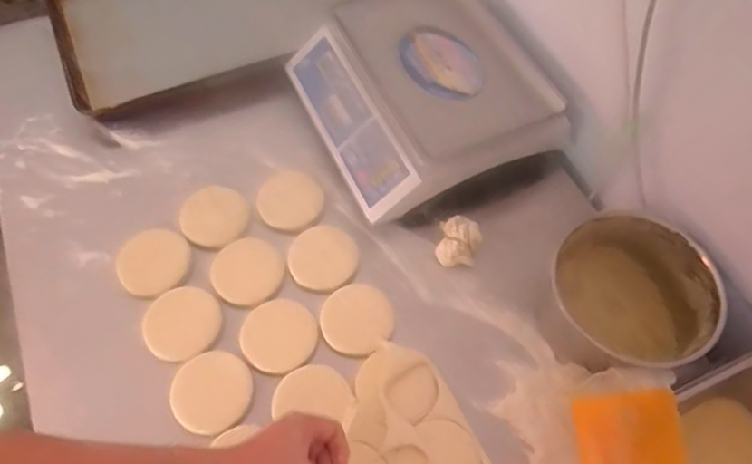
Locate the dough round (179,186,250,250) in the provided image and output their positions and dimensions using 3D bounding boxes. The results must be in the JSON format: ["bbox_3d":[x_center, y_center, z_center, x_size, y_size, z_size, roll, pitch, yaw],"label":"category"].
[{"bbox_3d":[-0.227,-0.022,0.825,0.091,0.011,0.092,1,59,-2],"label":"dough round"}]

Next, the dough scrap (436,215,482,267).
[{"bbox_3d":[0.113,0.015,0.814,0.059,0.053,0.069,10,60,4],"label":"dough scrap"}]

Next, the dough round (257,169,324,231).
[{"bbox_3d":[-0.125,-0.048,0.850,0.092,0.005,0.093,1,59,-2],"label":"dough round"}]

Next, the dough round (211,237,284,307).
[{"bbox_3d":[-0.173,0.053,0.793,0.092,0.004,0.094,1,59,-2],"label":"dough round"}]

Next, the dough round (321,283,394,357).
[{"bbox_3d":[-0.024,0.113,0.765,0.089,0.009,0.099,17,60,7],"label":"dough round"}]

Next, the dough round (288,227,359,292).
[{"bbox_3d":[-0.072,0.035,0.805,0.090,0.004,0.096,1,59,-2],"label":"dough round"}]

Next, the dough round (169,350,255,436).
[{"bbox_3d":[-0.198,0.193,0.710,0.095,0.007,0.097,1,59,-2],"label":"dough round"}]

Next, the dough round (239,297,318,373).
[{"bbox_3d":[-0.123,0.131,0.746,0.093,0.004,0.094,1,59,-2],"label":"dough round"}]

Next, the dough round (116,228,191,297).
[{"bbox_3d":[-0.299,0.037,0.789,0.091,0.014,0.091,1,59,-2],"label":"dough round"}]

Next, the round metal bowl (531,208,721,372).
[{"bbox_3d":[0.308,0.081,0.722,0.184,0.127,0.200,1,59,-2],"label":"round metal bowl"}]

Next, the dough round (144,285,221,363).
[{"bbox_3d":[-0.249,0.115,0.753,0.095,0.004,0.095,1,59,-2],"label":"dough round"}]

